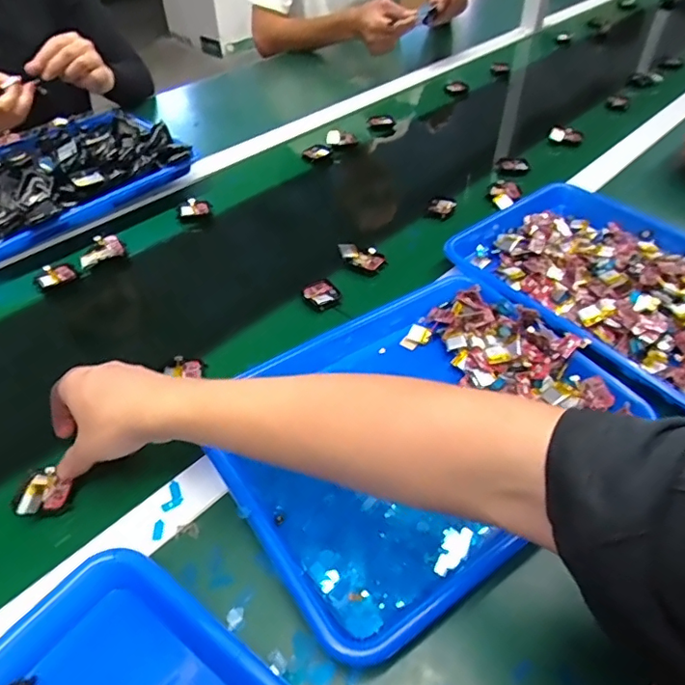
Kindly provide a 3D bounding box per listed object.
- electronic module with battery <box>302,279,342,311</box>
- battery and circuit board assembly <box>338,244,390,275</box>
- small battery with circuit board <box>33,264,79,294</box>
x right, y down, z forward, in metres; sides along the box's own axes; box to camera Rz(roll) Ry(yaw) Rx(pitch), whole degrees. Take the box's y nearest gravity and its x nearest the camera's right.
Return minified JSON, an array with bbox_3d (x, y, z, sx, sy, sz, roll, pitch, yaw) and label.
[{"bbox_3d":[-0.025,-0.055,0.612,0.041,0.010,0.040,-22,51,-23],"label":"electronic module with battery"},{"bbox_3d":[0.024,-0.103,0.656,0.059,0.018,0.033,24,49,18],"label":"battery and circuit board assembly"},{"bbox_3d":[-0.340,-0.078,0.637,0.046,0.013,0.032,-32,56,-30],"label":"small battery with circuit board"}]

